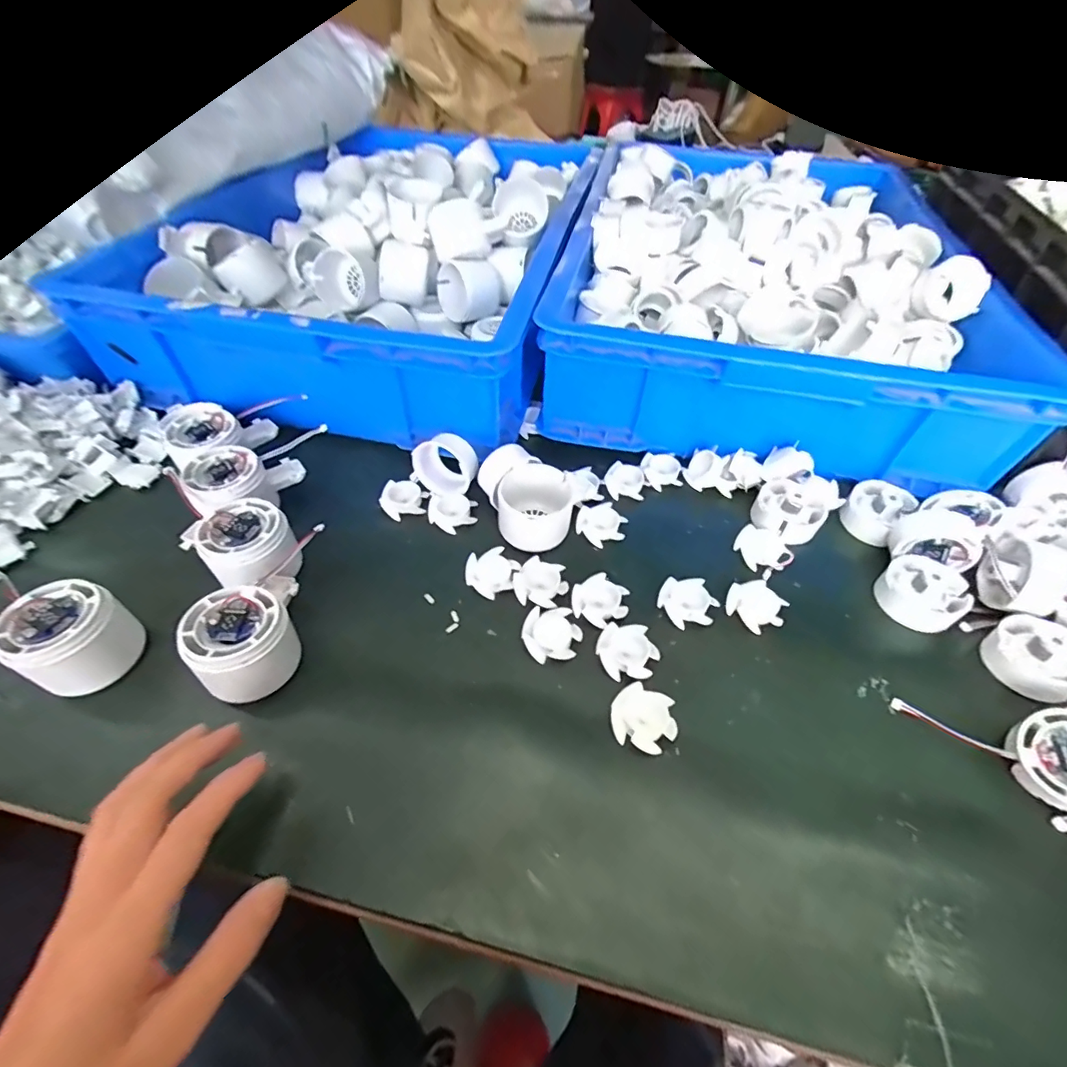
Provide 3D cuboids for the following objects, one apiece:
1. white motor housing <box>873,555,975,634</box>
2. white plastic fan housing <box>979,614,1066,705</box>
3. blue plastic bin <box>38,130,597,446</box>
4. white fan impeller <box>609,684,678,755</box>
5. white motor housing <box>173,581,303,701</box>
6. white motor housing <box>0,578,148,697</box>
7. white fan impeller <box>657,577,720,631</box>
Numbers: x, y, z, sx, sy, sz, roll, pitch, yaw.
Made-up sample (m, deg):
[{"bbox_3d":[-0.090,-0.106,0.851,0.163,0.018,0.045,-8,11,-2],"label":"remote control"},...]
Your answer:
[{"bbox_3d":[0.295,0.045,0.380,0.052,0.027,0.055,1,50,-2],"label":"white motor housing"},{"bbox_3d":[0.345,0.083,0.342,0.053,0.029,0.051,1,50,-2],"label":"white plastic fan housing"},{"bbox_3d":[-0.166,-0.349,0.626,0.407,0.130,0.604,8,51,4],"label":"blue plastic bin"},{"bbox_3d":[0.069,0.116,0.317,0.040,0.008,0.037,1,50,-2],"label":"white fan impeller"},{"bbox_3d":[-0.181,0.073,0.318,0.057,0.056,0.059,32,55,24],"label":"white motor housing"},{"bbox_3d":[-0.289,0.065,0.317,0.057,0.053,0.057,1,50,-2],"label":"white motor housing"},{"bbox_3d":[0.114,0.050,0.374,0.037,0.015,0.037,-14,53,-14],"label":"white fan impeller"}]

